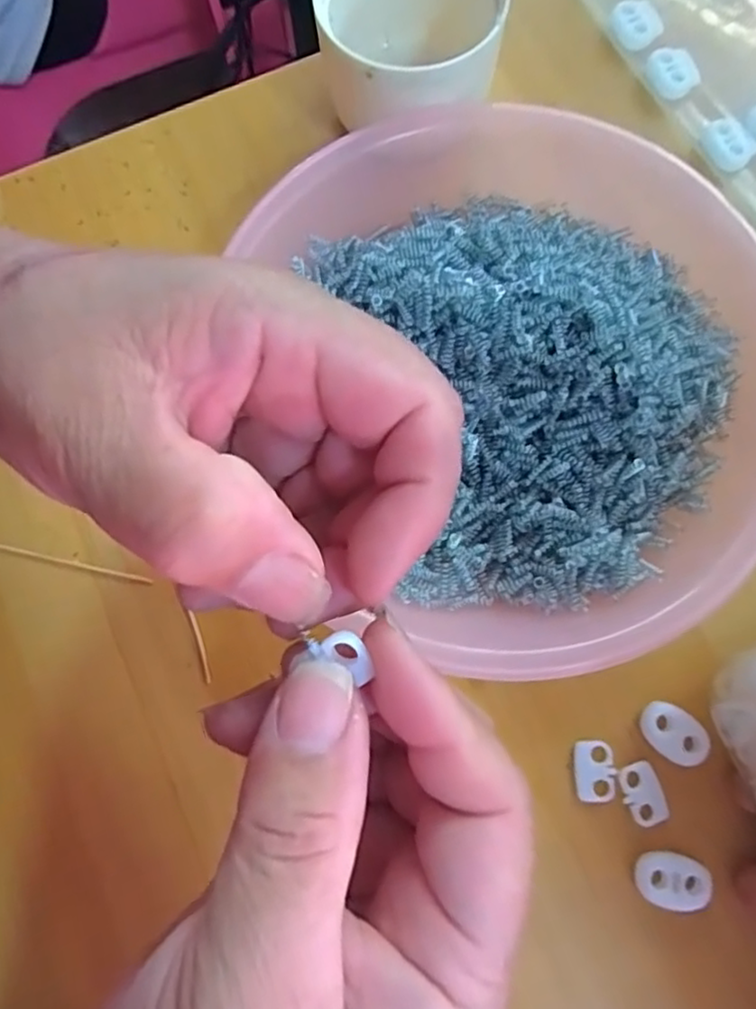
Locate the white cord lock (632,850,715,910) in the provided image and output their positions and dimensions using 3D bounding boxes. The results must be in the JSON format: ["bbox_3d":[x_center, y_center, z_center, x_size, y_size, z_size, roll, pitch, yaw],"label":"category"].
[{"bbox_3d":[0.090,0.115,0.202,0.022,0.005,0.015,6,75,3],"label":"white cord lock"}]

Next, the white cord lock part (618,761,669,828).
[{"bbox_3d":[0.084,0.091,0.208,0.012,0.004,0.018,-15,75,-3],"label":"white cord lock part"}]

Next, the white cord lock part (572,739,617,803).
[{"bbox_3d":[0.069,0.085,0.211,0.013,0.004,0.019,-4,75,0],"label":"white cord lock part"}]

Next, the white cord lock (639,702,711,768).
[{"bbox_3d":[0.095,0.073,0.212,0.022,0.004,0.016,33,78,9],"label":"white cord lock"}]

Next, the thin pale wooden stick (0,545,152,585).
[{"bbox_3d":[-0.109,0.020,0.231,0.063,0.004,0.004,12,76,5],"label":"thin pale wooden stick"}]

